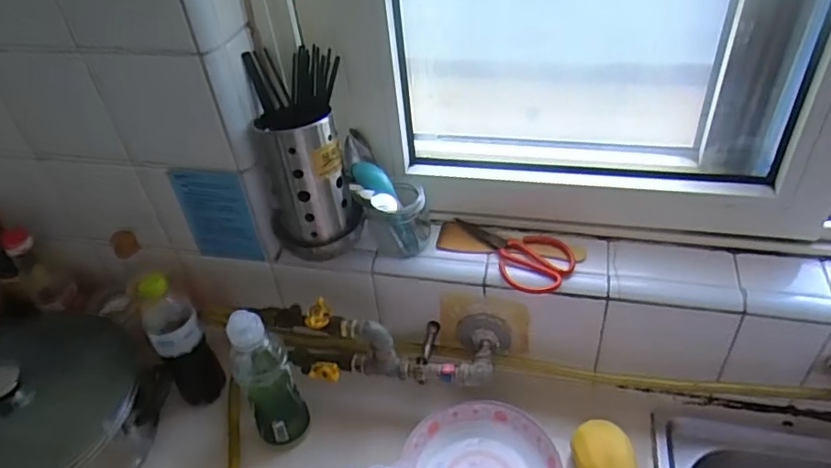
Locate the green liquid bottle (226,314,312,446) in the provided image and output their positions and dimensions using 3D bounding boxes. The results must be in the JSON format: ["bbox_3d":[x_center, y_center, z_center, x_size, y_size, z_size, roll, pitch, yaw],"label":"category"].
[{"bbox_3d":[-0.186,0.184,0.737,0.073,0.209,0.063,-19,43,-18],"label":"green liquid bottle"}]

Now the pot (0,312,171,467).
[{"bbox_3d":[-0.527,0.241,0.787,0.280,0.157,0.303,-2,41,2],"label":"pot"}]

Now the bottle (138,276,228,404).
[{"bbox_3d":[-0.319,0.146,0.797,0.063,0.216,0.053,-23,44,-21],"label":"bottle"}]

